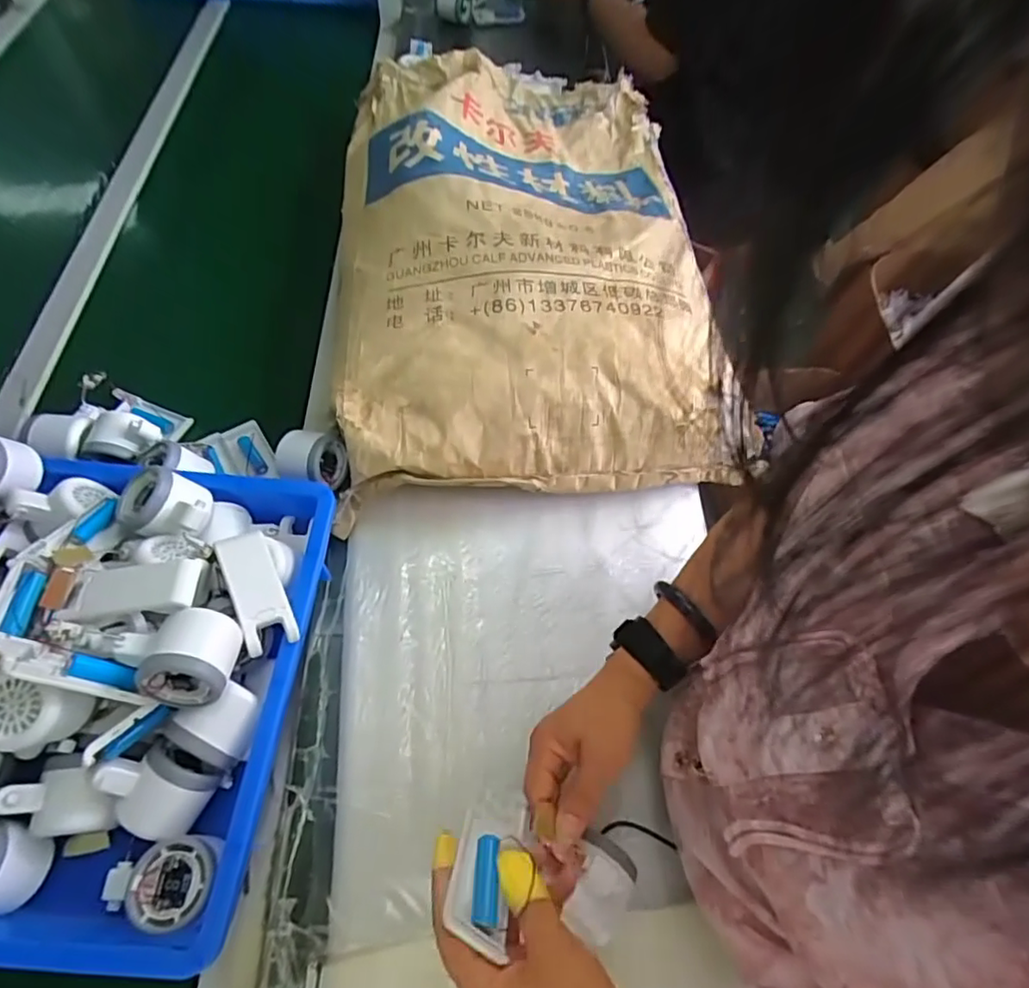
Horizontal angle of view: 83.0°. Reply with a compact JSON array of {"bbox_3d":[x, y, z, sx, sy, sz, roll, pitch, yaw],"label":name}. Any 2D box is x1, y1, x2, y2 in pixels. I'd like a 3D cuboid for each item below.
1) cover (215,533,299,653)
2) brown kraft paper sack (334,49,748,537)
[{"bbox_3d":[-0.214,0.079,0.483,0.040,0.022,0.099,-22,64,-16],"label":"cover"},{"bbox_3d":[0.010,-0.339,0.764,0.433,0.144,0.744,-2,59,-4],"label":"brown kraft paper sack"}]

